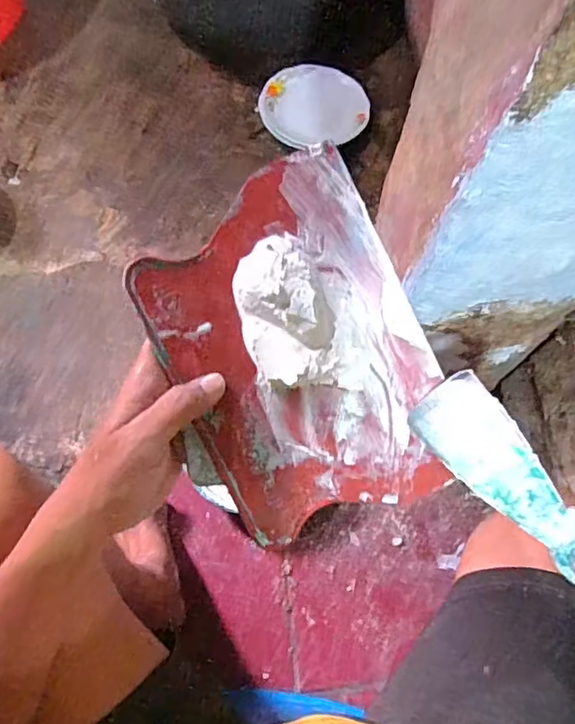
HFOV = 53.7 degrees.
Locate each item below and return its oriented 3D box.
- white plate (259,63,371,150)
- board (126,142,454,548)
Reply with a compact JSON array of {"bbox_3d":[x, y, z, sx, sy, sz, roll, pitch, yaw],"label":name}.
[{"bbox_3d":[0.051,-0.496,1.113,0.206,0.031,0.167,17,101,-2],"label":"white plate"},{"bbox_3d":[0.011,-0.004,0.315,0.140,0.025,0.199,-26,96,-9],"label":"board"}]

